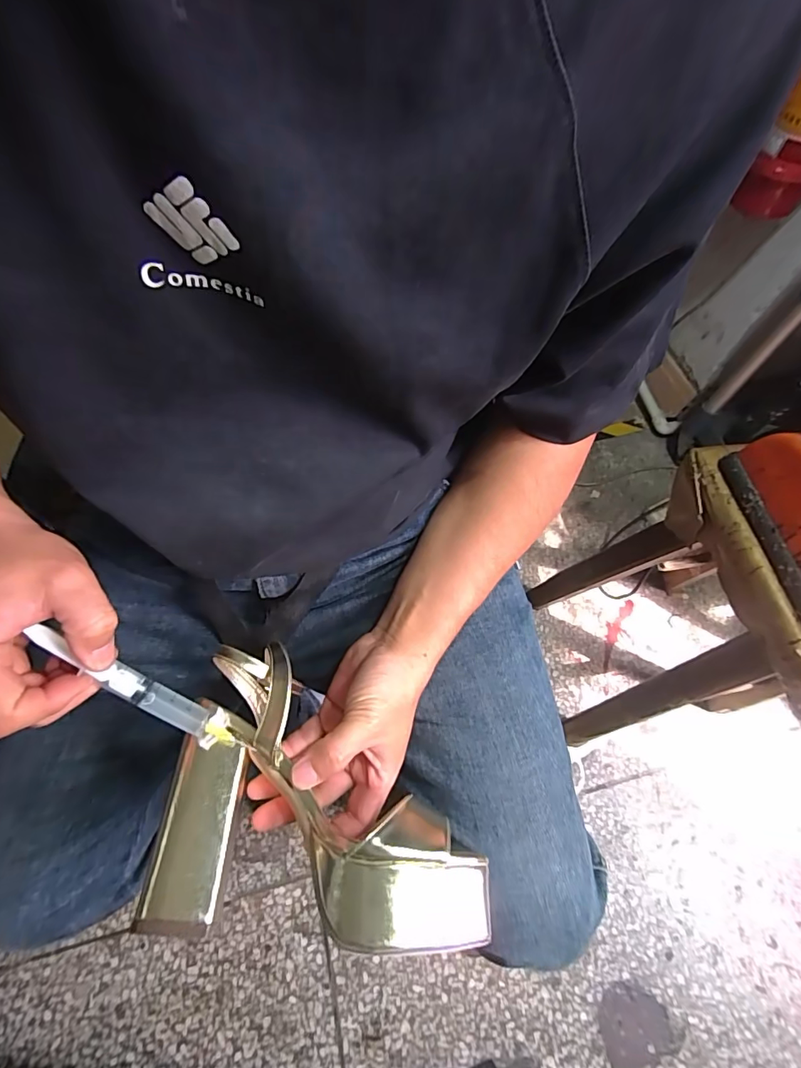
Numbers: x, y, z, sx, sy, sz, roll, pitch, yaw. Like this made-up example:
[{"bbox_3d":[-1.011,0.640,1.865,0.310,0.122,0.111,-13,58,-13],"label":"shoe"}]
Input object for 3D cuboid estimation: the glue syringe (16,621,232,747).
[{"bbox_3d":[-0.164,0.098,0.292,0.135,0.012,0.021,40,64,-20],"label":"glue syringe"}]

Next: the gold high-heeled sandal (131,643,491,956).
[{"bbox_3d":[-0.047,0.171,0.319,0.203,0.079,0.163,7,64,0],"label":"gold high-heeled sandal"}]

